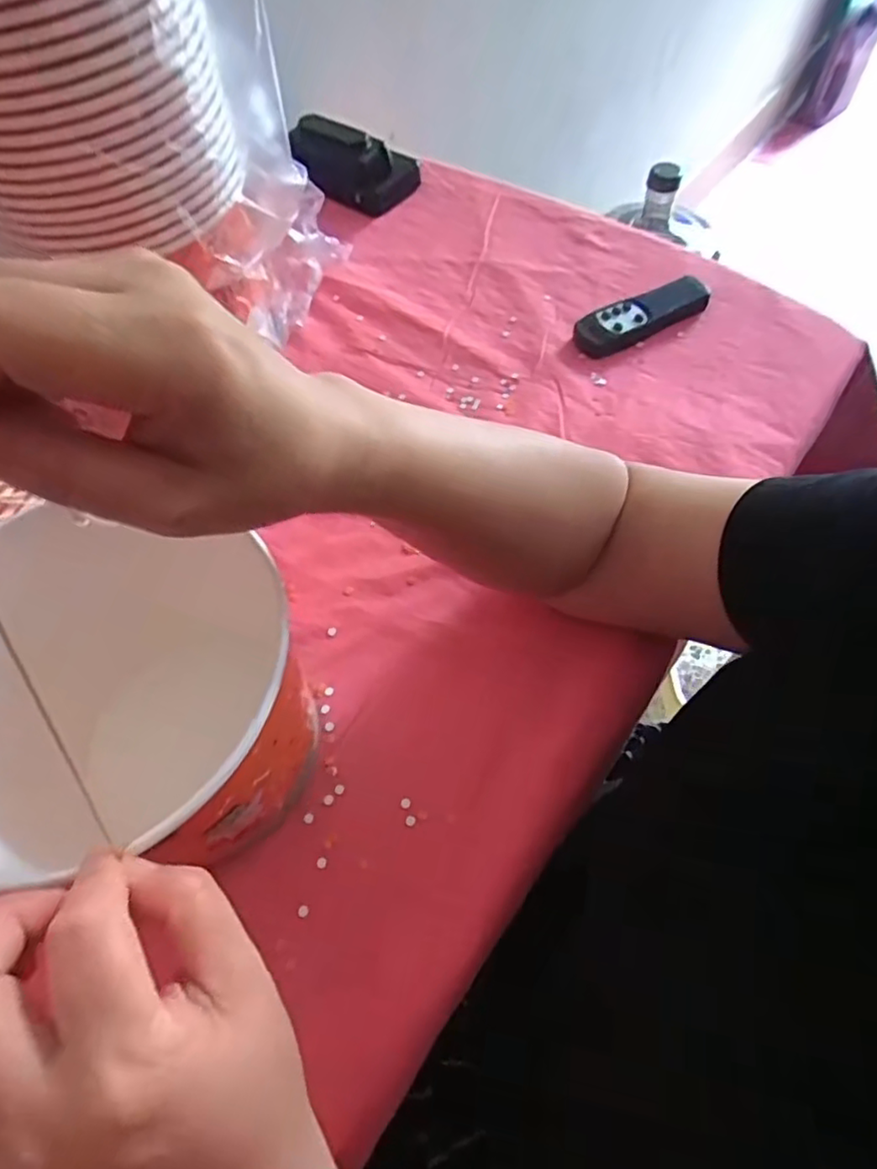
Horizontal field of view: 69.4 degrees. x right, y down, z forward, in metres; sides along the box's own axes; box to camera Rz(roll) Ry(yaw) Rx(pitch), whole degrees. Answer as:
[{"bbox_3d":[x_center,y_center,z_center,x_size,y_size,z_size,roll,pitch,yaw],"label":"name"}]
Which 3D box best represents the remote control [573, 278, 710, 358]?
[{"bbox_3d":[0.164,-0.216,0.507,0.121,0.012,0.038,-25,64,-12],"label":"remote control"}]

